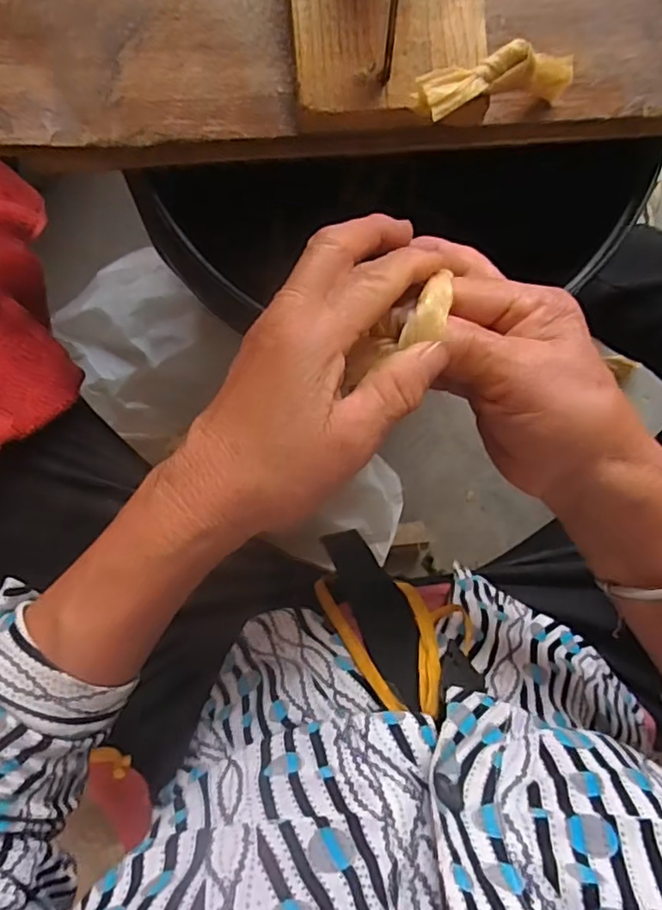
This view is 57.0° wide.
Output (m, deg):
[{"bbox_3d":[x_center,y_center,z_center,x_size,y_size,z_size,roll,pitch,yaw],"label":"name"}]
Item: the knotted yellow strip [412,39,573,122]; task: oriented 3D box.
[{"bbox_3d":[0.080,-0.173,0.283,0.086,0.030,0.019,-20,98,-19],"label":"knotted yellow strip"}]

